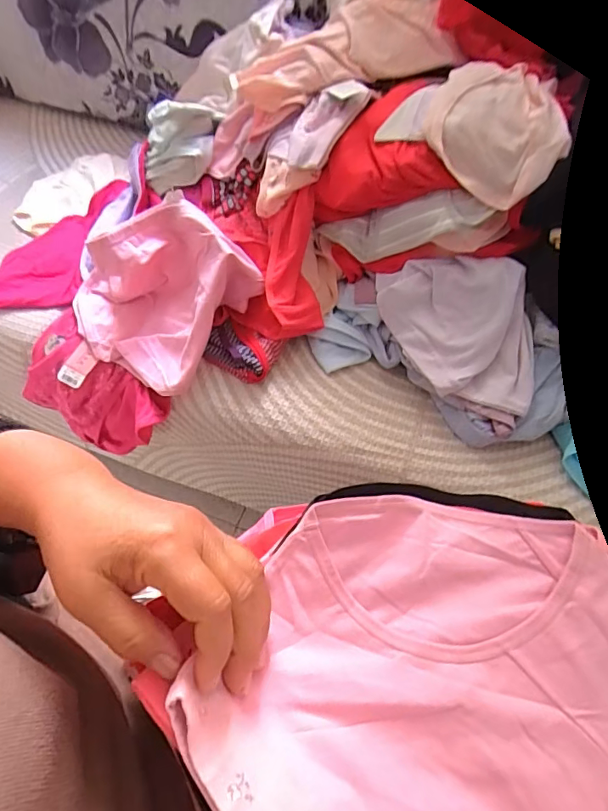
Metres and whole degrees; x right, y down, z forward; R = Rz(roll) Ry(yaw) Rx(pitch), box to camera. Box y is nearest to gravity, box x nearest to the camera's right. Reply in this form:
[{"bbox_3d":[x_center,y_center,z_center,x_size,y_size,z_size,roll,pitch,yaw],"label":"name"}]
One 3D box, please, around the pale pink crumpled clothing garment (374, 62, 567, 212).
[{"bbox_3d":[0.177,-0.292,0.505,0.124,0.079,0.190,-26,59,-16],"label":"pale pink crumpled clothing garment"}]

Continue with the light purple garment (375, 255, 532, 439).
[{"bbox_3d":[0.176,-0.088,0.524,0.118,0.087,0.218,-25,59,-15],"label":"light purple garment"}]

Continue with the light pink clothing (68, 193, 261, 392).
[{"bbox_3d":[-0.180,-0.142,0.583,0.198,0.124,0.181,37,64,23],"label":"light pink clothing"}]

